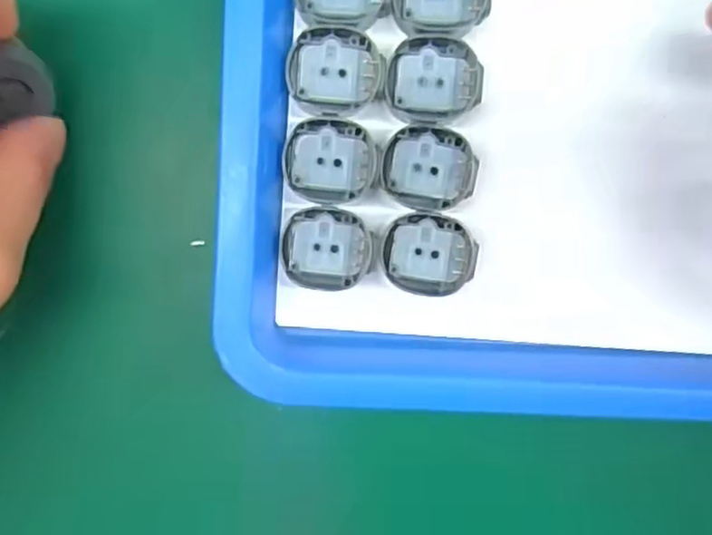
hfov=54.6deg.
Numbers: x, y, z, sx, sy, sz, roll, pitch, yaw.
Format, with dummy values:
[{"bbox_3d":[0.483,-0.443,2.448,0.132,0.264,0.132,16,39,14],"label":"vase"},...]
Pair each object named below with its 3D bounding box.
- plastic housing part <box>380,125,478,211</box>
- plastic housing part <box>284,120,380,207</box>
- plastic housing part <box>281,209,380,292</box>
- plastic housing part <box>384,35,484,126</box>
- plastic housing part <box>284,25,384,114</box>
[{"bbox_3d":[0.022,-0.030,0.207,0.028,0.004,0.024,13,93,-3],"label":"plastic housing part"},{"bbox_3d":[-0.007,-0.032,0.206,0.028,0.004,0.024,3,93,-3],"label":"plastic housing part"},{"bbox_3d":[-0.008,-0.006,0.209,0.028,0.006,0.024,2,93,-3],"label":"plastic housing part"},{"bbox_3d":[0.023,-0.056,0.205,0.028,0.004,0.025,0,93,-2],"label":"plastic housing part"},{"bbox_3d":[-0.006,-0.058,0.204,0.028,0.006,0.025,3,93,-3],"label":"plastic housing part"}]

